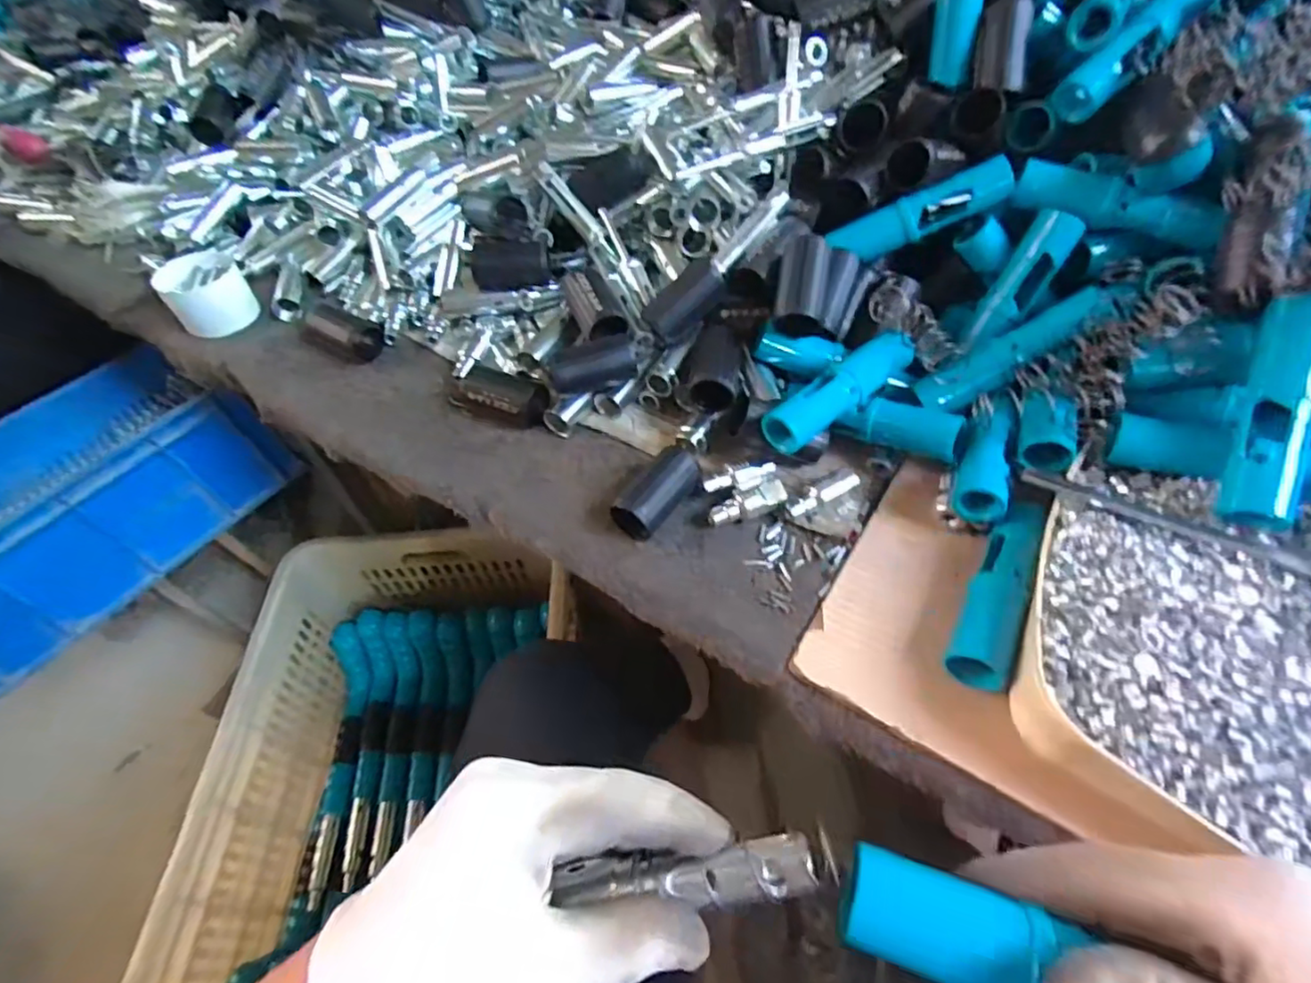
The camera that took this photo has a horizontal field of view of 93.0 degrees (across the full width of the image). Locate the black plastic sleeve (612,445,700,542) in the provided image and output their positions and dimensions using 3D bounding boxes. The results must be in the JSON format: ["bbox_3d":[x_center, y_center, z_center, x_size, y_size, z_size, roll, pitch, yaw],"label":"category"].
[{"bbox_3d":[0.002,0.003,0.413,0.029,0.032,0.064,28,59,22],"label":"black plastic sleeve"}]

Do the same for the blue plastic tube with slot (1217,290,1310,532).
[{"bbox_3d":[0.320,-0.043,0.320,0.028,0.022,0.122,17,85,15],"label":"blue plastic tube with slot"}]

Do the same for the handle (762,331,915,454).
[{"bbox_3d":[0.122,-0.067,0.412,0.115,0.027,0.028,-34,59,-20],"label":"handle"}]

